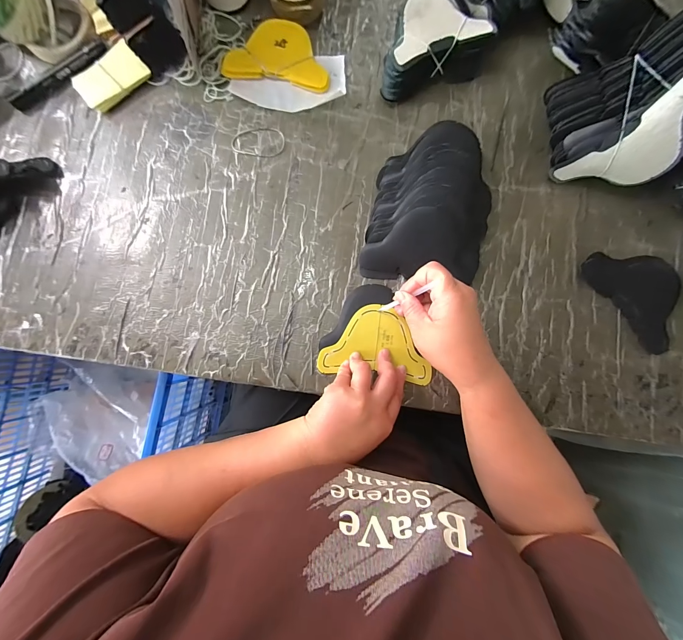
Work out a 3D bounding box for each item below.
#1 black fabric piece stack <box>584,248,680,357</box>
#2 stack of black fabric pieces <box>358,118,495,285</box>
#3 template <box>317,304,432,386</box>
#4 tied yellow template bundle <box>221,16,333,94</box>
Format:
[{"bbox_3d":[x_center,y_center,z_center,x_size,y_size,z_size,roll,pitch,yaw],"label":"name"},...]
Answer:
[{"bbox_3d":[0.385,-0.042,0.378,0.099,0.009,0.142,-38,86,-4],"label":"black fabric piece stack"},{"bbox_3d":[0.115,-0.144,0.372,0.147,0.049,0.201,13,84,3],"label":"stack of black fabric pieces"},{"bbox_3d":[0.044,0.028,0.370,0.134,0.004,0.088,6,84,2],"label":"template"},{"bbox_3d":[-0.084,-0.368,0.414,0.141,0.014,0.091,9,84,2],"label":"tied yellow template bundle"}]

